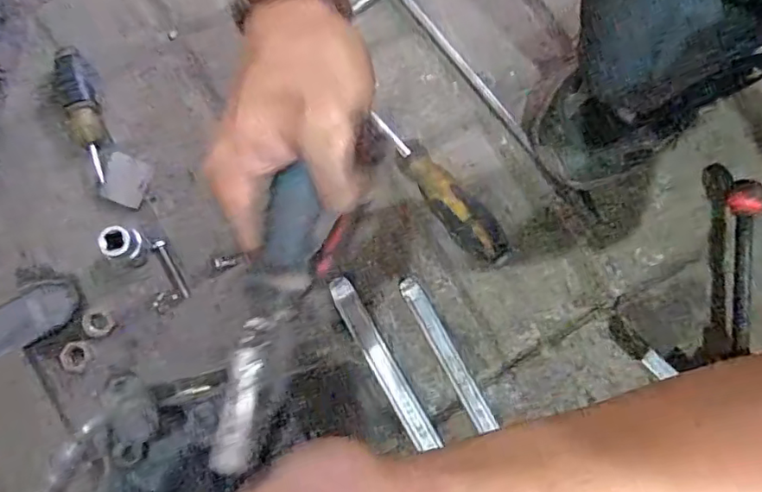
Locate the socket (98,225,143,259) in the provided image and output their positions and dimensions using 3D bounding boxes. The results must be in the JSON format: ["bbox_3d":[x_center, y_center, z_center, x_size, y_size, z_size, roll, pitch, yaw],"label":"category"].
[{"bbox_3d":[-0.218,0.000,0.488,0.028,0.048,0.025,9,79,0],"label":"socket"}]

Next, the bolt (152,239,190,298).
[{"bbox_3d":[-0.186,0.020,0.505,0.009,0.007,0.056,-28,81,-6],"label":"bolt"}]

